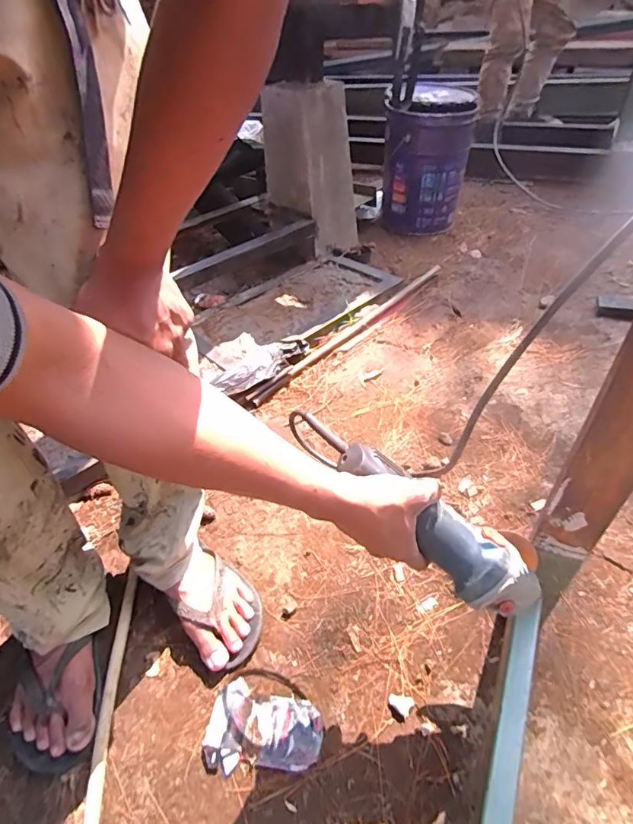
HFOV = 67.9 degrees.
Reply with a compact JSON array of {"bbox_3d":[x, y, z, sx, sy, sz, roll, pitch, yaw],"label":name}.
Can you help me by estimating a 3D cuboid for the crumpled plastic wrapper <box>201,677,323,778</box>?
[{"bbox_3d":[-0.067,0.407,0.600,0.144,0.018,0.095,3,45,9],"label":"crumpled plastic wrapper"}]

